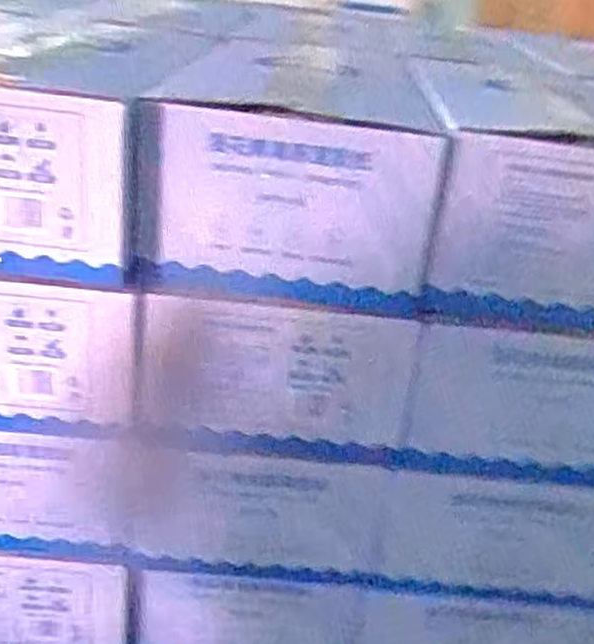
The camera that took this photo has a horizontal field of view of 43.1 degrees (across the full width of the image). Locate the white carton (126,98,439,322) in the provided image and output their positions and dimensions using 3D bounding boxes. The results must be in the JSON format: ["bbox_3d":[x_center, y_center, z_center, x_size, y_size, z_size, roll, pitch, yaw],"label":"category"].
[{"bbox_3d":[-0.014,-0.083,0.500,0.186,0.114,0.099,3,26,-7],"label":"white carton"}]

